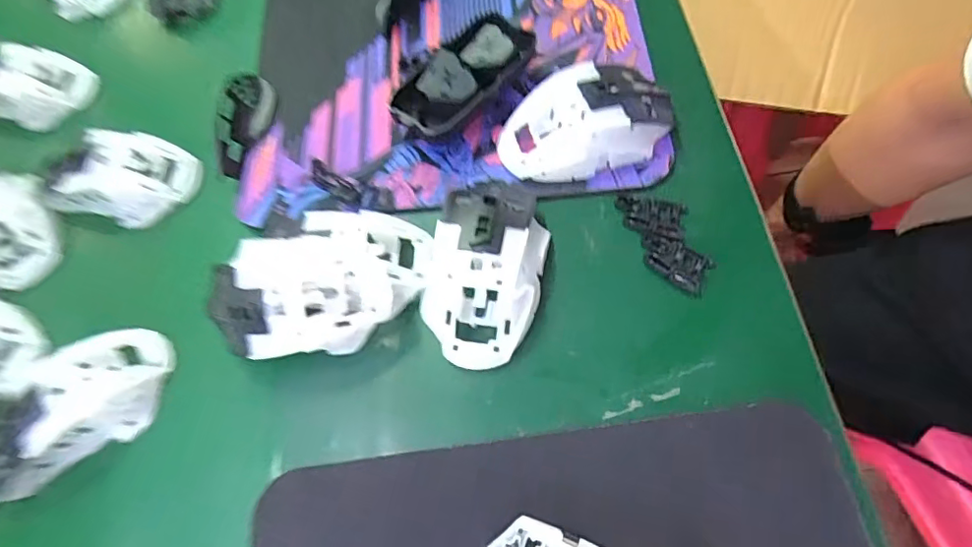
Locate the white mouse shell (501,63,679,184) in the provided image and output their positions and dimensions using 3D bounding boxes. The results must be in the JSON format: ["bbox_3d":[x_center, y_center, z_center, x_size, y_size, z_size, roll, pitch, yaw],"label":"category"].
[{"bbox_3d":[0.066,-0.099,0.368,0.115,0.037,0.064,-22,64,-7],"label":"white mouse shell"}]

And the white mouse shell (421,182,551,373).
[{"bbox_3d":[0.001,-0.009,0.329,0.064,0.034,0.119,10,65,8],"label":"white mouse shell"}]

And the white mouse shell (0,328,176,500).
[{"bbox_3d":[-0.244,0.075,0.324,0.115,0.033,0.060,-31,66,-11],"label":"white mouse shell"}]

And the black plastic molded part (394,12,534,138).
[{"bbox_3d":[-0.017,-0.133,0.392,0.050,0.030,0.108,36,71,19],"label":"black plastic molded part"}]

